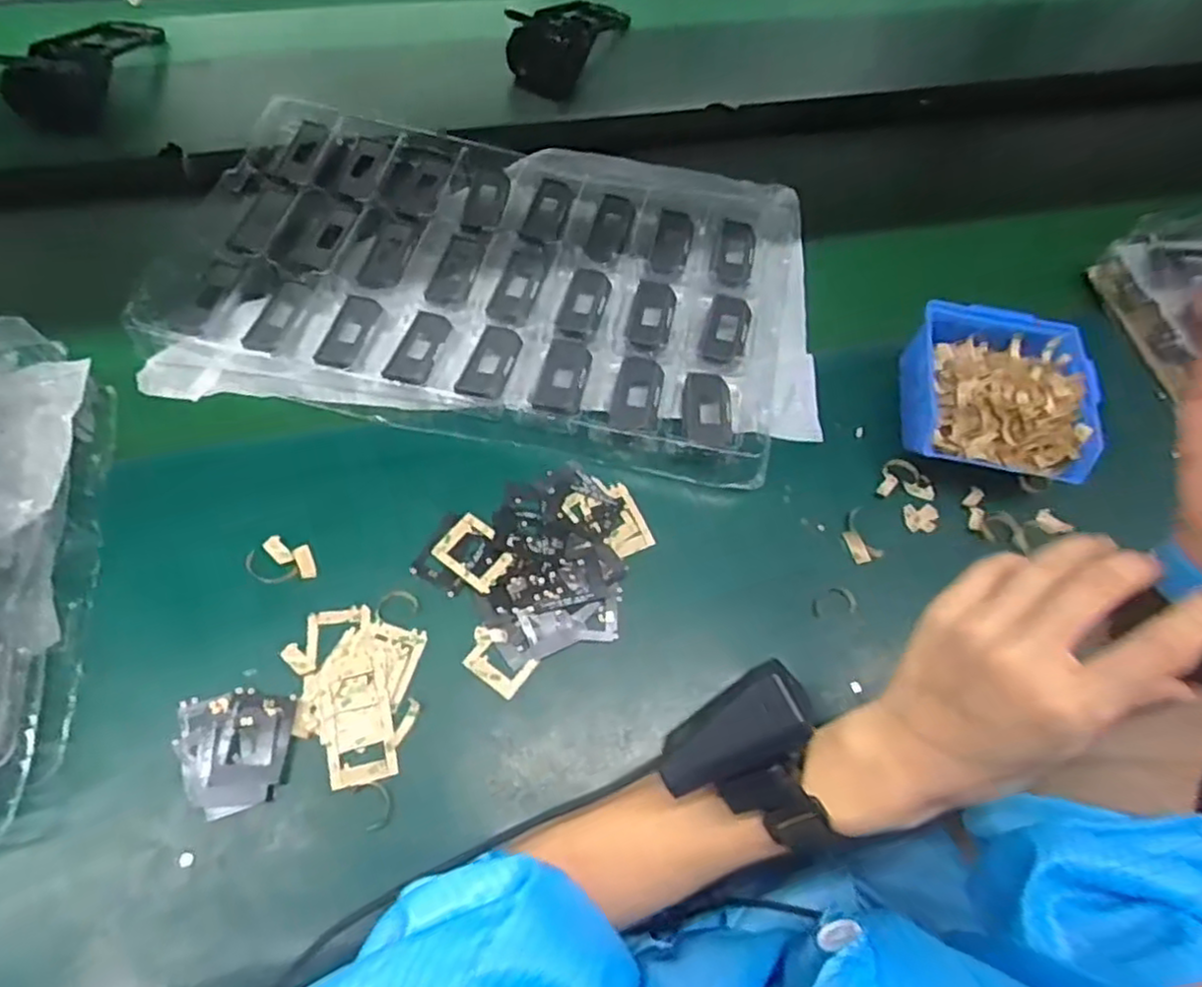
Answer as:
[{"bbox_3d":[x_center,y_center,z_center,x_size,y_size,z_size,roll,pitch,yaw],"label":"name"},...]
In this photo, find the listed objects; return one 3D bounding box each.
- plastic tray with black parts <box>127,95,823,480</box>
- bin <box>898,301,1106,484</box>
[{"bbox_3d":[-0.085,-0.189,0.604,0.535,0.025,0.342,7,64,1],"label":"plastic tray with black parts"},{"bbox_3d":[0.306,-0.077,0.554,0.127,0.069,0.143,8,64,-1],"label":"bin"}]

